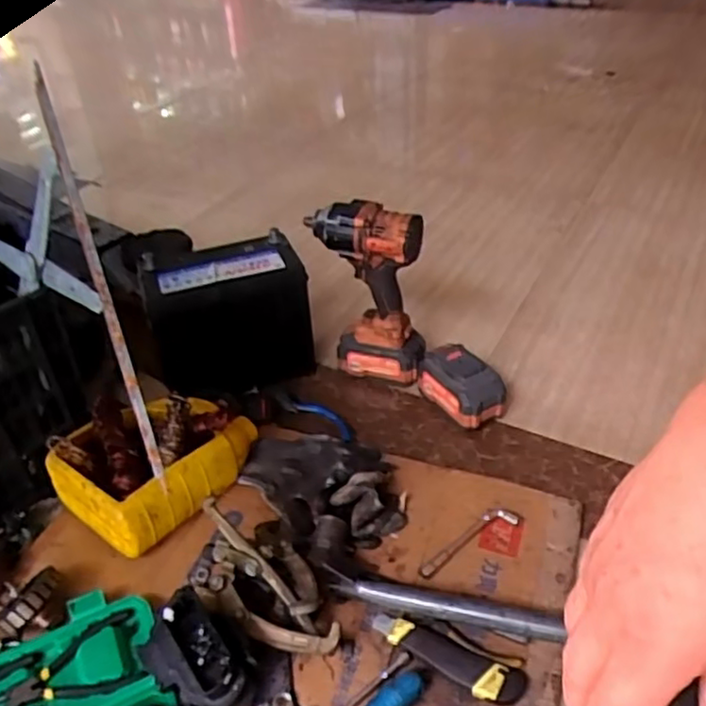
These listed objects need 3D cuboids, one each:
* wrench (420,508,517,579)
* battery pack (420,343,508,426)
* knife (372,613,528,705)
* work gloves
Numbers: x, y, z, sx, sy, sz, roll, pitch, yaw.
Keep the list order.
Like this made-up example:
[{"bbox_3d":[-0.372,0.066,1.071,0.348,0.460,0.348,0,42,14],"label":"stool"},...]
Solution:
[{"bbox_3d":[0.134,0.221,0.782,0.147,0.009,0.030,-21,41,-26],"label":"wrench"},{"bbox_3d":[0.158,0.046,0.962,0.077,0.084,0.125,-19,40,-24],"label":"battery pack"},{"bbox_3d":[0.096,0.305,0.674,0.161,0.020,0.042,21,42,26],"label":"knife"},{"bbox_3d":[-0.032,0.152,0.845,0.167,0.065,0.222,-27,44,-32],"label":"work gloves"}]

